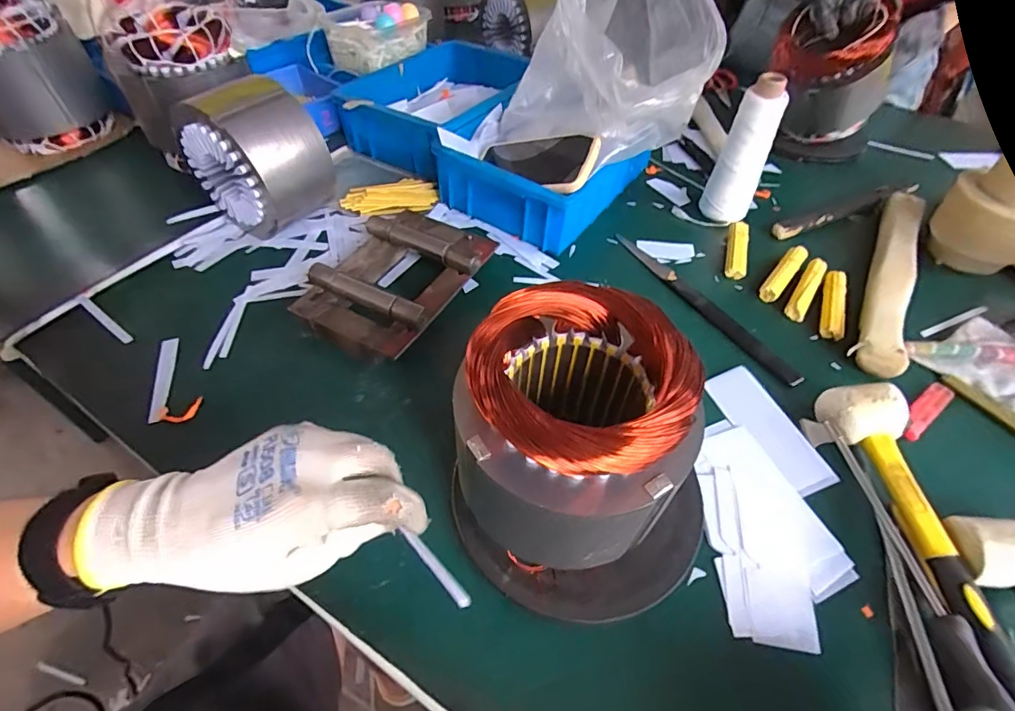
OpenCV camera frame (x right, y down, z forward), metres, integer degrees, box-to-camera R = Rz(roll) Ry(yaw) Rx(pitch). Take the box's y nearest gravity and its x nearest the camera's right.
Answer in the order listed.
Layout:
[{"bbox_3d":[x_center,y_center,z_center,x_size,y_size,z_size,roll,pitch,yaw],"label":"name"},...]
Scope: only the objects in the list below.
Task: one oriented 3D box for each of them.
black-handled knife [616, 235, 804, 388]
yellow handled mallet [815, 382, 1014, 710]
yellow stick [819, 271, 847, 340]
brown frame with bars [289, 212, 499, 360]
[{"bbox_3d":[0.213,-0.062,0.555,0.023,0.010,0.266,-23,55,-20],"label":"black-handled knife"},{"bbox_3d":[0.297,0.142,0.355,0.058,0.049,0.271,3,50,0],"label":"yellow handled mallet"},{"bbox_3d":[0.359,-0.056,0.549,0.022,0.017,0.098,19,52,13],"label":"yellow stick"},{"bbox_3d":[-0.115,-0.085,0.531,0.137,0.046,0.192,23,53,16],"label":"brown frame with bars"}]

